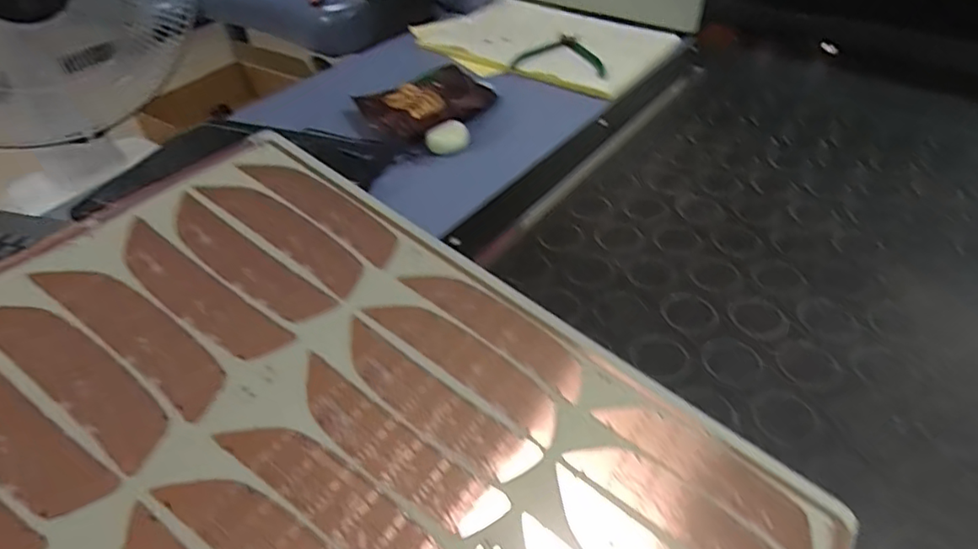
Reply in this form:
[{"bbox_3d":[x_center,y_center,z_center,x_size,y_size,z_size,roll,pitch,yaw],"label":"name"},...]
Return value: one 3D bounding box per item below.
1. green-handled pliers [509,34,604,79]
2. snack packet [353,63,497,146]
[{"bbox_3d":[0.099,-0.310,0.832,0.123,0.013,0.122,4,42,3],"label":"green-handled pliers"},{"bbox_3d":[-0.075,-0.216,0.747,0.150,0.029,0.115,-24,46,-24],"label":"snack packet"}]

